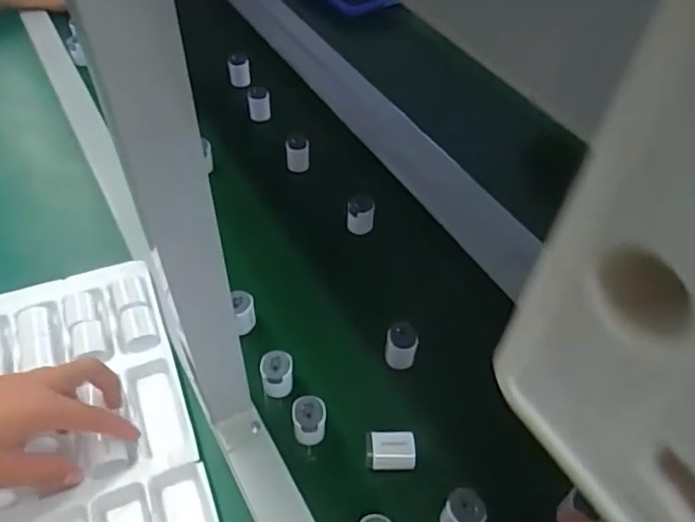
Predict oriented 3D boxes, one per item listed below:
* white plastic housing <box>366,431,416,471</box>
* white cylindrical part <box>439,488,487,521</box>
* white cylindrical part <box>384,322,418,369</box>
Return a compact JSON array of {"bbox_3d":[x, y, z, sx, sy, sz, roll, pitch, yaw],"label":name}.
[{"bbox_3d":[0.038,0.170,0.503,0.042,0.029,0.029,0,52,0],"label":"white plastic housing"},{"bbox_3d":[0.094,0.207,0.461,0.032,0.035,0.030,0,52,0],"label":"white cylindrical part"},{"bbox_3d":[0.054,0.084,0.566,0.031,0.041,0.037,12,53,10],"label":"white cylindrical part"}]

